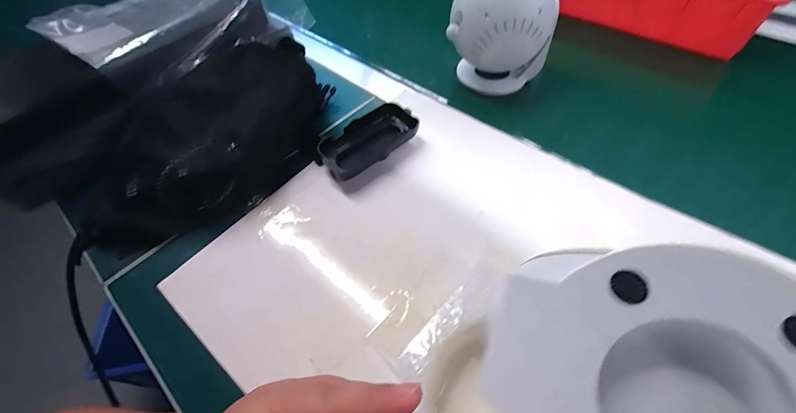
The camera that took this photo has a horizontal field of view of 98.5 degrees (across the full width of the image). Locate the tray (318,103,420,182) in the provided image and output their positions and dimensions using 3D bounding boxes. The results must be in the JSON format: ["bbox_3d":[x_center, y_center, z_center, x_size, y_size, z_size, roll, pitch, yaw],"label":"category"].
[{"bbox_3d":[-0.032,-0.071,0.377,0.110,0.029,0.050,-36,61,-20],"label":"tray"}]

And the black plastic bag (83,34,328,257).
[{"bbox_3d":[-0.191,-0.079,0.362,0.147,0.075,0.305,38,65,25],"label":"black plastic bag"}]

